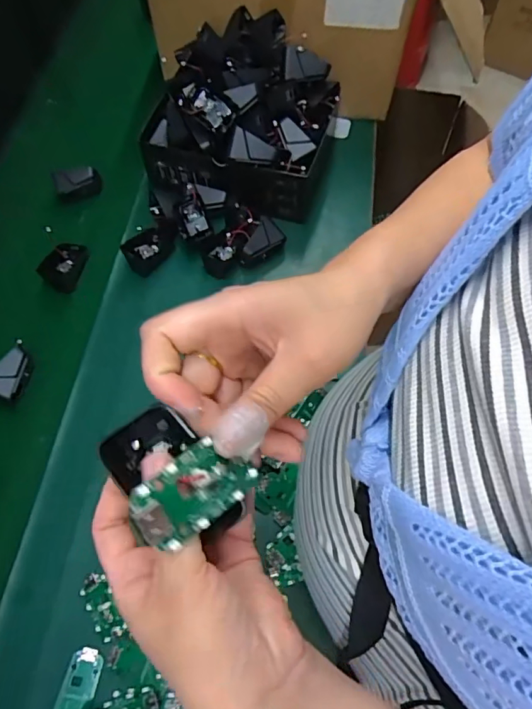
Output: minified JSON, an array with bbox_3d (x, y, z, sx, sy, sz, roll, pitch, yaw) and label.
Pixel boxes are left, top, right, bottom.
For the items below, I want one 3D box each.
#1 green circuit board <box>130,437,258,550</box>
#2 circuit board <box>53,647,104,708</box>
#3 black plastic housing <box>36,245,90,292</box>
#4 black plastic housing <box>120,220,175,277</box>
[{"bbox_3d":[-0.029,0.057,0.206,0.058,0.006,0.031,-33,93,-46],"label":"green circuit board"},{"bbox_3d":[-0.175,0.310,0.444,0.035,0.005,0.066,6,63,21],"label":"circuit board"},{"bbox_3d":[-0.270,-0.124,0.653,0.051,0.025,0.072,21,66,11],"label":"black plastic housing"},{"bbox_3d":[-0.157,-0.145,0.649,0.044,0.027,0.071,41,71,19],"label":"black plastic housing"}]

